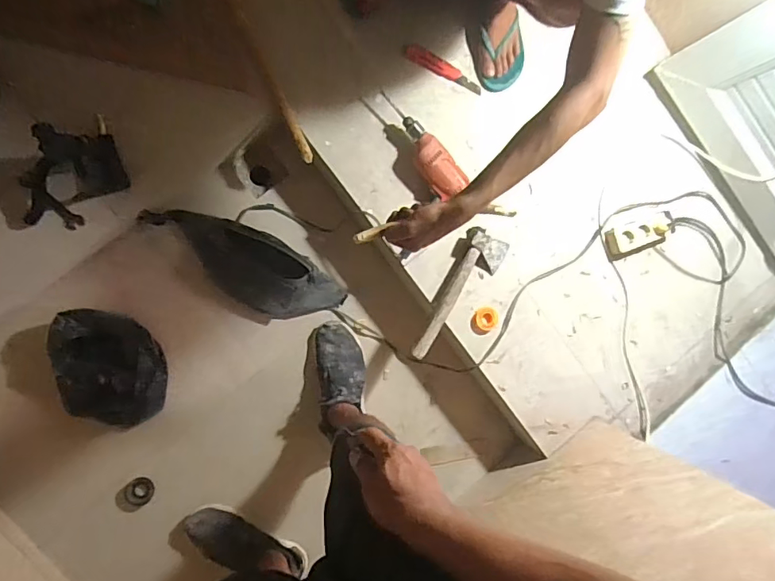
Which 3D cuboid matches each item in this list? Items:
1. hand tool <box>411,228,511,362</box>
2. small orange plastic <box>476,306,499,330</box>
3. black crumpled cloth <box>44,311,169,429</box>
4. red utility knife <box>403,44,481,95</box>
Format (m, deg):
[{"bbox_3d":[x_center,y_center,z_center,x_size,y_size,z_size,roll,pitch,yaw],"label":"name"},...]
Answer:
[{"bbox_3d":[0.163,0.017,1.130,0.107,0.057,0.315,27,87,-10],"label":"hand tool"},{"bbox_3d":[0.226,0.063,1.156,0.055,0.025,0.053,-6,93,-10],"label":"small orange plastic"},{"bbox_3d":[-0.606,0.174,1.104,0.226,0.094,0.252,5,91,-10],"label":"black crumpled cloth"},{"bbox_3d":[0.124,-0.490,1.115,0.188,0.021,0.032,23,88,-10],"label":"red utility knife"}]

